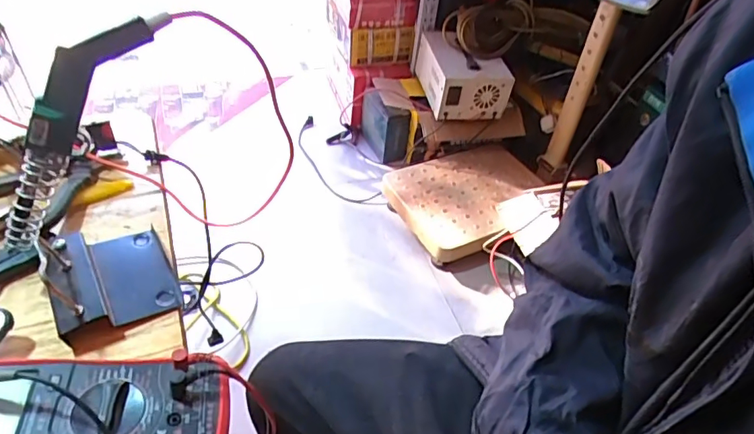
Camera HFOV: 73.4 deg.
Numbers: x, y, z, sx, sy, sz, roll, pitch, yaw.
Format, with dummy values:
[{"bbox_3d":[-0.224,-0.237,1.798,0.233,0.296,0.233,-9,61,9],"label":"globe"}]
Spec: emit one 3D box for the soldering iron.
[{"bbox_3d":[-0.245,-0.070,0.397,0.020,0.225,0.049,45,16,34],"label":"soldering iron"}]

